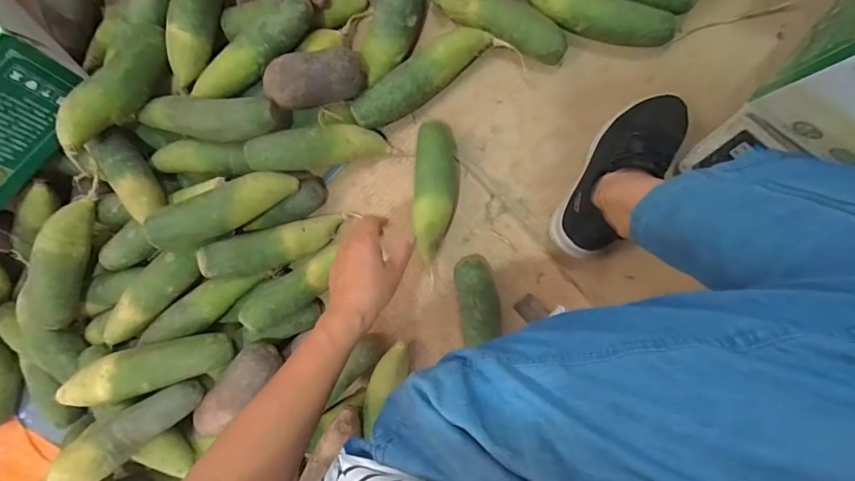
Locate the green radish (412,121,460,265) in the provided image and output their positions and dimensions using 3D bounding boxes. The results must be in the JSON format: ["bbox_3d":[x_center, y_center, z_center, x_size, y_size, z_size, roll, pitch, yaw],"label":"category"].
[{"bbox_3d":[0.012,-0.068,0.610,0.057,0.061,0.190,3,94,9],"label":"green radish"}]

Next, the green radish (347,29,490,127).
[{"bbox_3d":[-0.009,-0.227,0.602,0.206,0.064,0.054,-33,88,10],"label":"green radish"}]

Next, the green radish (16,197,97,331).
[{"bbox_3d":[-0.513,0.044,0.598,0.065,0.055,0.204,33,98,6],"label":"green radish"}]

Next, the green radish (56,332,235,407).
[{"bbox_3d":[-0.363,0.166,0.550,0.202,0.048,0.059,-14,91,-12],"label":"green radish"}]

